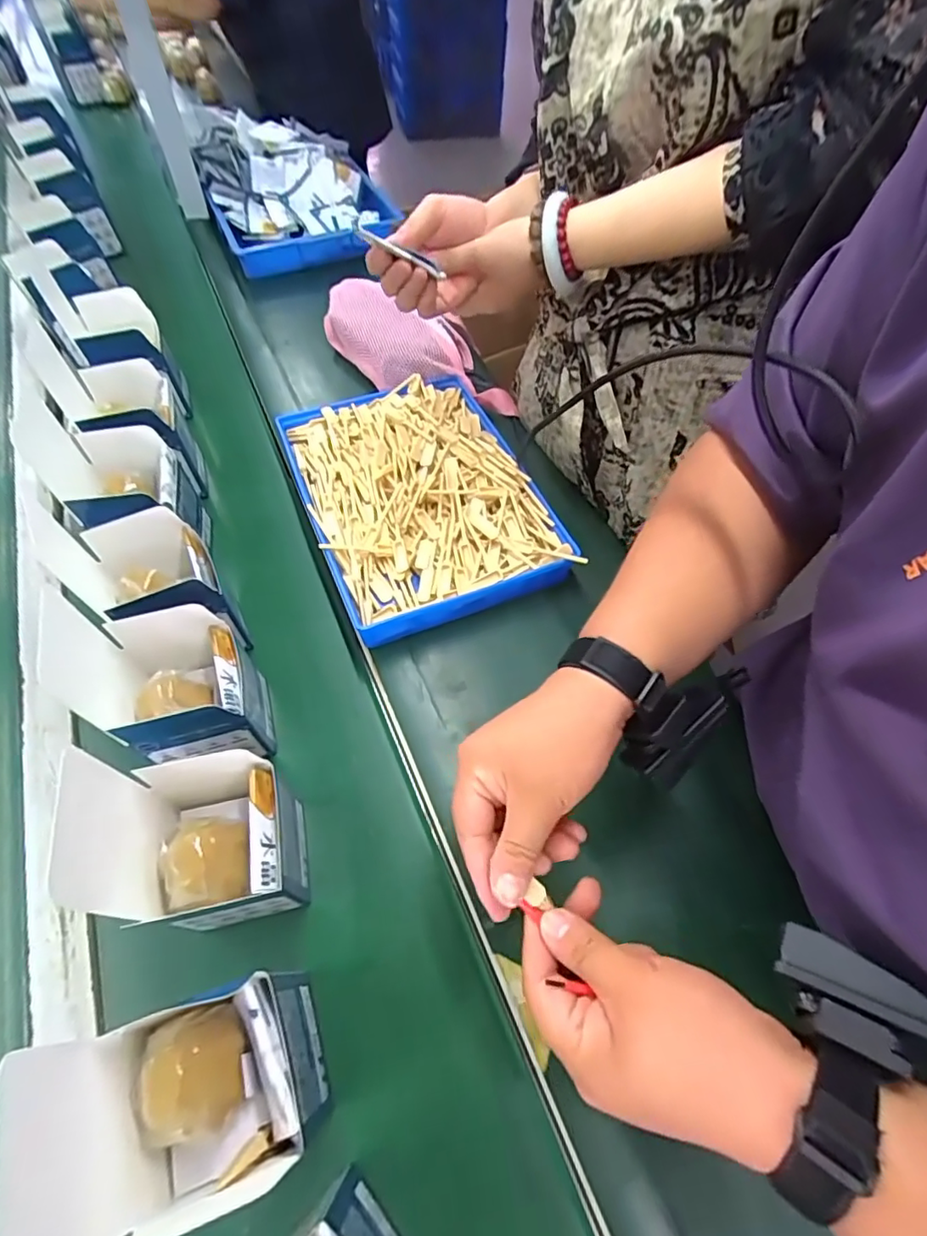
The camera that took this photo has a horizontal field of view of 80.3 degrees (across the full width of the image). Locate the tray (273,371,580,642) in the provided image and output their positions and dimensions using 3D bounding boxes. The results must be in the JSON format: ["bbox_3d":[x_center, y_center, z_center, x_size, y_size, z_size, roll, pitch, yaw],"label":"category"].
[{"bbox_3d":[-0.051,-0.141,0.604,0.229,0.057,0.316,-20,61,-10],"label":"tray"}]

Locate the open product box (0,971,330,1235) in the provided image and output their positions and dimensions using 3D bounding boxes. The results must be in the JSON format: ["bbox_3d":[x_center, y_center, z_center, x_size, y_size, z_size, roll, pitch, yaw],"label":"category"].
[{"bbox_3d":[-0.136,0.242,0.287,0.089,0.166,0.094,-20,61,-10],"label":"open product box"}]

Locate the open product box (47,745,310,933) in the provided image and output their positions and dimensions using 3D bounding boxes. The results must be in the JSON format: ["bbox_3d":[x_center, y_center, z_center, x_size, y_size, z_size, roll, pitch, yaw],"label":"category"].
[{"bbox_3d":[-0.170,0.149,0.360,0.106,0.159,0.102,-10,60,-5],"label":"open product box"}]

